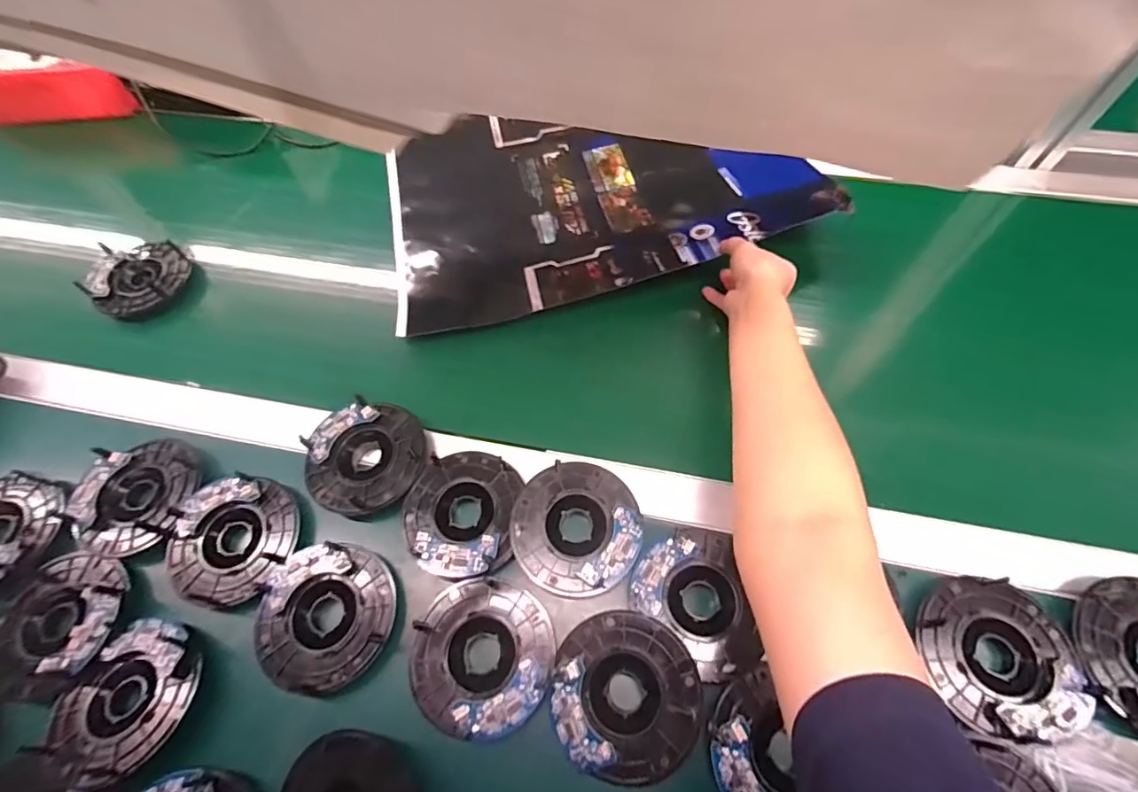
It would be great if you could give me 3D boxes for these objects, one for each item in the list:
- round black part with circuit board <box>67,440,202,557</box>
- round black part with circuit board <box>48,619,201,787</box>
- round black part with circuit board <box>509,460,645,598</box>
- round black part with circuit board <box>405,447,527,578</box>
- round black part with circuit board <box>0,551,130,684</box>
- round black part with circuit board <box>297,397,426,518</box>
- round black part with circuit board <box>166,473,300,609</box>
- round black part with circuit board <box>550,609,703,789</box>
[{"bbox_3d":[-0.366,0.083,0.430,0.091,0.019,0.096,-1,63,2],"label":"round black part with circuit board"},{"bbox_3d":[-0.312,0.213,0.358,0.086,0.014,0.096,24,67,14],"label":"round black part with circuit board"},{"bbox_3d":[0.006,0.102,0.401,0.099,0.011,0.100,-1,63,2],"label":"round black part with circuit board"},{"bbox_3d":[-0.088,0.091,0.408,0.090,0.014,0.100,4,63,4],"label":"round black part with circuit board"},{"bbox_3d":[-0.391,0.165,0.387,0.098,0.024,0.089,-4,63,0],"label":"round black part with circuit board"},{"bbox_3d":[-0.174,0.051,0.435,0.101,0.014,0.095,-29,66,-12],"label":"round black part with circuit board"},{"bbox_3d":[-0.272,0.113,0.407,0.092,0.012,0.099,-1,63,2],"label":"round black part with circuit board"},{"bbox_3d":[0.039,0.203,0.348,0.097,0.012,0.100,2,63,3],"label":"round black part with circuit board"}]

